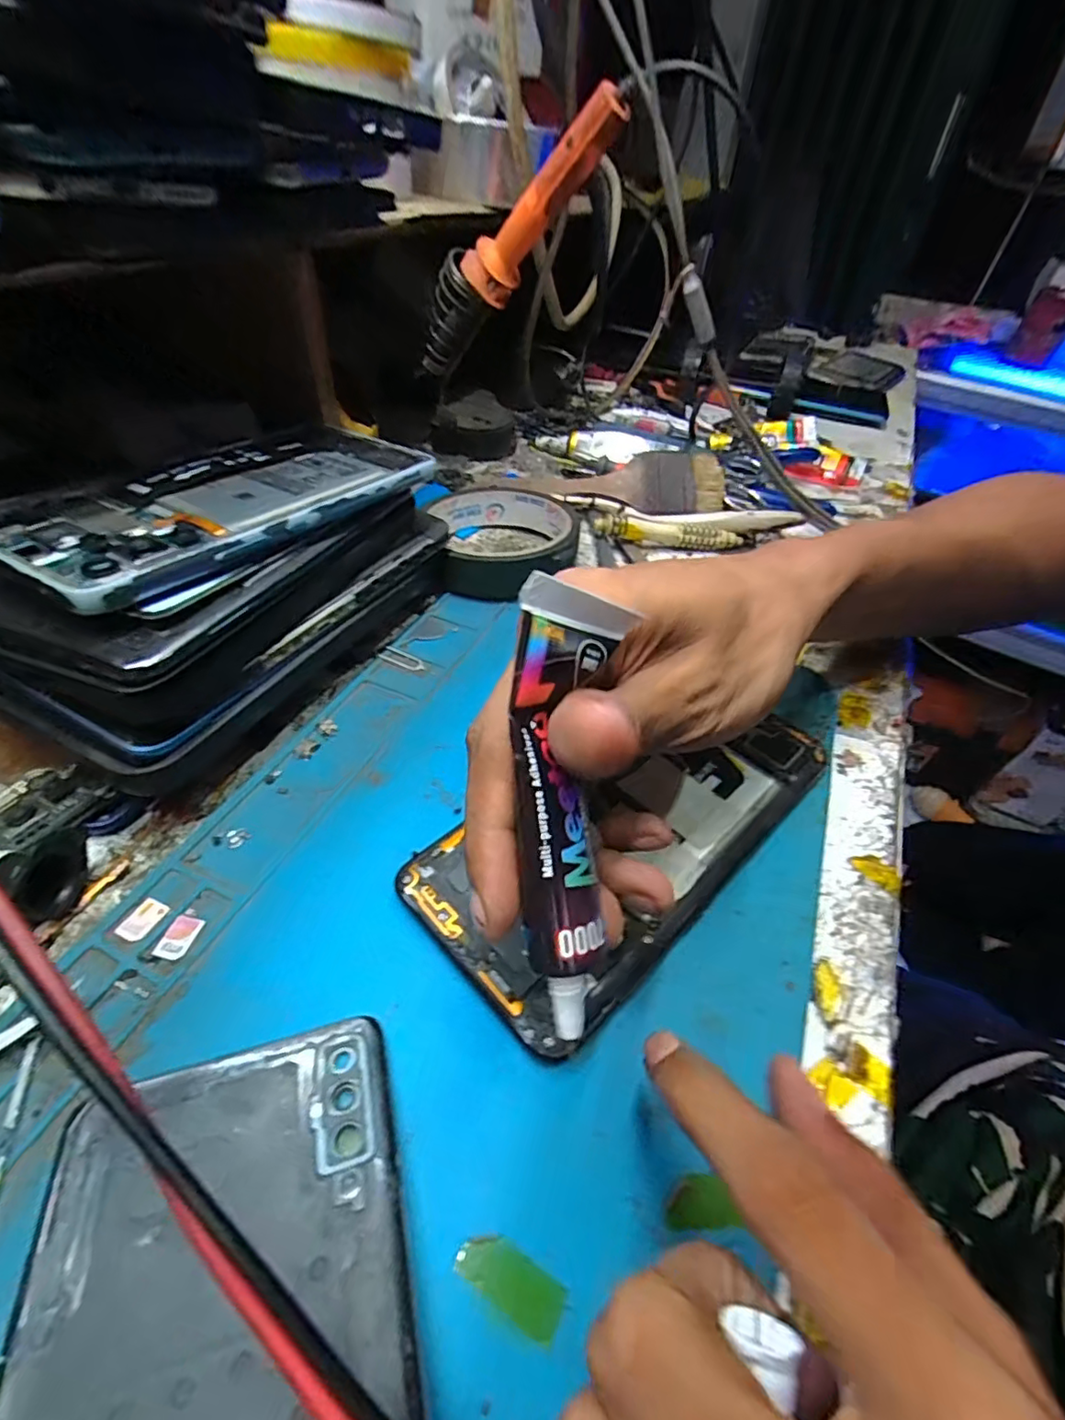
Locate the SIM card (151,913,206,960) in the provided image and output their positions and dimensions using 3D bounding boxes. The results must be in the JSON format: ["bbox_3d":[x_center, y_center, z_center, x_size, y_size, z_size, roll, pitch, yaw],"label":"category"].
[{"bbox_3d":[-0.105,0.067,0.172,0.009,0.004,0.013,15,44,4],"label":"SIM card"}]

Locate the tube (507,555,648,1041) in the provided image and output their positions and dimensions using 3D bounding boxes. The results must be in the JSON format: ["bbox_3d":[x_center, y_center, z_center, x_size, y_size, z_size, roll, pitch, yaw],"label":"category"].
[{"bbox_3d":[0.008,0.019,0.125,0.023,0.016,0.091,1,85,-3],"label":"tube"}]

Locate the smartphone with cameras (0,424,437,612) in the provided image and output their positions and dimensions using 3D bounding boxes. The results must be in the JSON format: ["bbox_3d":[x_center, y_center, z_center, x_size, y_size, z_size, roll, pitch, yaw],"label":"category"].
[{"bbox_3d":[-0.108,-0.083,0.214,0.076,0.015,0.156,27,49,20],"label":"smartphone with cameras"}]

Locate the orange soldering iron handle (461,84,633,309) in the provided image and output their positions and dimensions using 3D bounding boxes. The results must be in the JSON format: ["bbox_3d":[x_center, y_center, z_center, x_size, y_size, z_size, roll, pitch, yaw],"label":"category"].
[{"bbox_3d":[0.008,-0.278,0.316,0.030,0.110,0.037,48,47,-17],"label":"orange soldering iron handle"}]

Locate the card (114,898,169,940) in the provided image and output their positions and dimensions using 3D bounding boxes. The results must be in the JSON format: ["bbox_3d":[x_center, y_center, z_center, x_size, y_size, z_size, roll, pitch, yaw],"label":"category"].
[{"bbox_3d":[-0.118,0.063,0.174,0.010,0.004,0.012,18,44,12],"label":"card"}]

